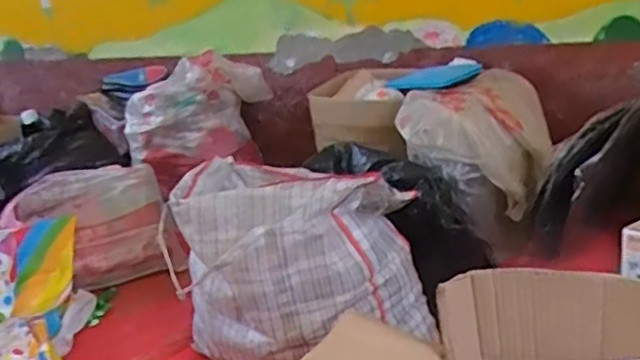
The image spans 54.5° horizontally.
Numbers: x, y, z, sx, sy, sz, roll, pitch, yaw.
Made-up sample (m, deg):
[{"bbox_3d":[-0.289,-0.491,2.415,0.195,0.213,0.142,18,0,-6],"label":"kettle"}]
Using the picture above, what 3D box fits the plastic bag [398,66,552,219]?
[{"bbox_3d":[0.435,-0.107,1.718,0.369,0.294,0.391,0,21,21],"label":"plastic bag"}]

